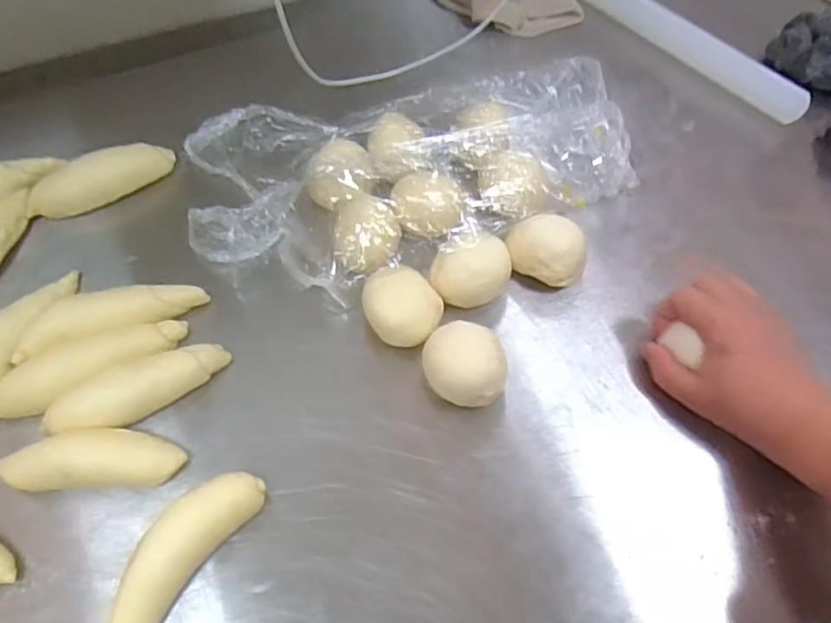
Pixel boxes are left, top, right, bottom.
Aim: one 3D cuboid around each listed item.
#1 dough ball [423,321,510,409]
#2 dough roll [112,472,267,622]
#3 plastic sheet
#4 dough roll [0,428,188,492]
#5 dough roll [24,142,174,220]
[{"bbox_3d":[0.033,0.040,0.434,0.057,0.042,0.049,18,59,8],"label":"dough ball"},{"bbox_3d":[-0.134,0.136,0.368,0.033,0.037,0.105,33,63,16],"label":"dough roll"},{"bbox_3d":[-0.004,-0.112,0.516,0.362,0.049,0.212,-4,59,-5],"label":"plastic sheet"},{"bbox_3d":[-0.201,0.092,0.393,0.107,0.028,0.033,-1,59,-3],"label":"dough roll"},{"bbox_3d":[-0.254,-0.111,0.512,0.114,0.029,0.034,-24,63,-16],"label":"dough roll"}]

